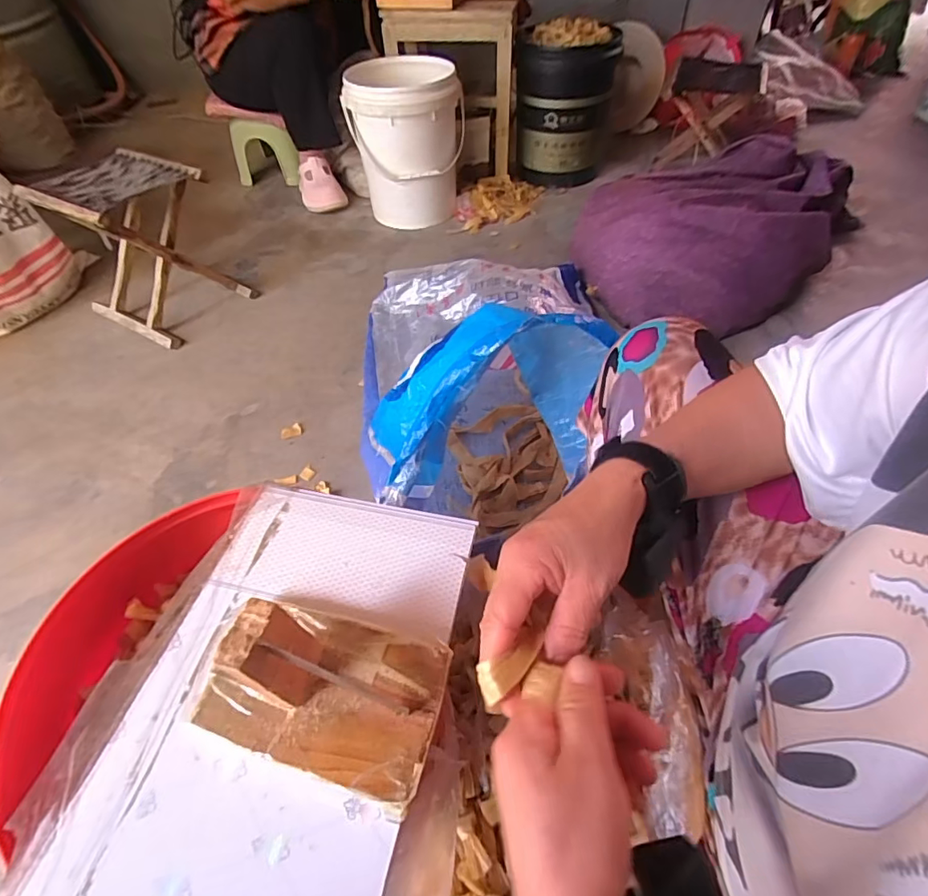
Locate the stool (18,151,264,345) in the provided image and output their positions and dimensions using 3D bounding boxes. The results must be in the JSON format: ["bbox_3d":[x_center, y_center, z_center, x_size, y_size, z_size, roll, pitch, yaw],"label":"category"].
[{"bbox_3d":[-0.712,-0.453,1.140,0.299,0.296,0.262,24,54,20],"label":"stool"}]

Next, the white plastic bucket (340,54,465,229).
[{"bbox_3d":[-0.151,-0.841,1.405,0.293,0.353,0.273,-2,50,0],"label":"white plastic bucket"}]

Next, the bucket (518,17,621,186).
[{"bbox_3d":[0.293,-0.983,1.493,0.280,0.371,0.270,2,51,5],"label":"bucket"}]

